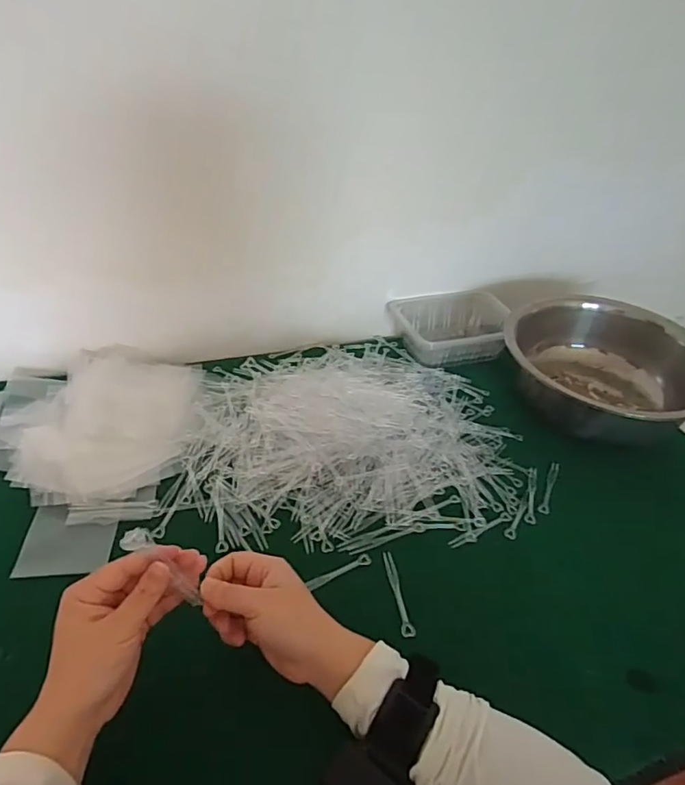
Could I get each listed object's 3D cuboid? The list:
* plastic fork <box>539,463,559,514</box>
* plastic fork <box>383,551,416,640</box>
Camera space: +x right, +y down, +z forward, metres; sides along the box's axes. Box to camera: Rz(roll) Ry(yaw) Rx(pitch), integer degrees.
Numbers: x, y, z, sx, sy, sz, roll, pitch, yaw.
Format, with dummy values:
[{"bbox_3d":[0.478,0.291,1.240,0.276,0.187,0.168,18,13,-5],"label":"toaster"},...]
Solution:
[{"bbox_3d":[0.240,0.109,0.616,0.010,0.004,0.083,21,43,18],"label":"plastic fork"},{"bbox_3d":[0.052,0.187,0.501,0.011,0.004,0.085,-2,38,-10],"label":"plastic fork"}]

